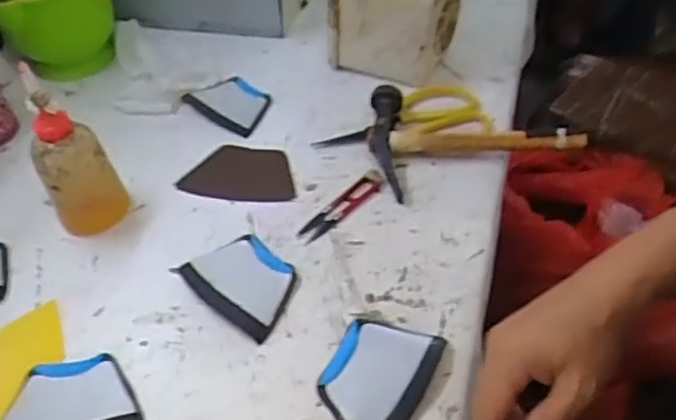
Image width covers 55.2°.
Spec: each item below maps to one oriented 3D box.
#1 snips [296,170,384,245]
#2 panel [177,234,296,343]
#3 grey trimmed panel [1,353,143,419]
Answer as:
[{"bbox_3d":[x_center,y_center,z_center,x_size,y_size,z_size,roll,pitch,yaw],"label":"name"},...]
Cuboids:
[{"bbox_3d":[0.004,-0.005,0.604,0.103,0.013,0.025,-36,53,-27],"label":"snips"},{"bbox_3d":[-0.079,0.058,0.545,0.103,0.009,0.070,31,56,30],"label":"panel"},{"bbox_3d":[-0.200,0.142,0.477,0.102,0.008,0.069,-10,46,-5],"label":"grey trimmed panel"}]

